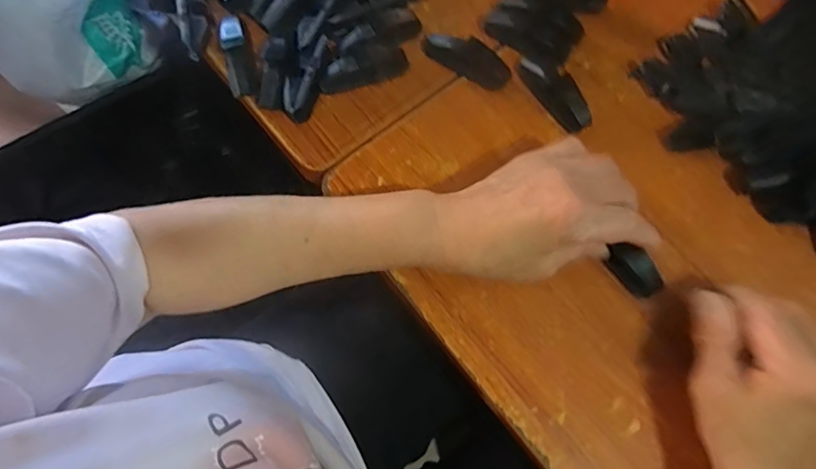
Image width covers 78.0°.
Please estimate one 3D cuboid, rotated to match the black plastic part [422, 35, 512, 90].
[{"bbox_3d":[0.047,-0.141,0.402,0.074,0.020,0.020,31,75,7],"label":"black plastic part"}]

